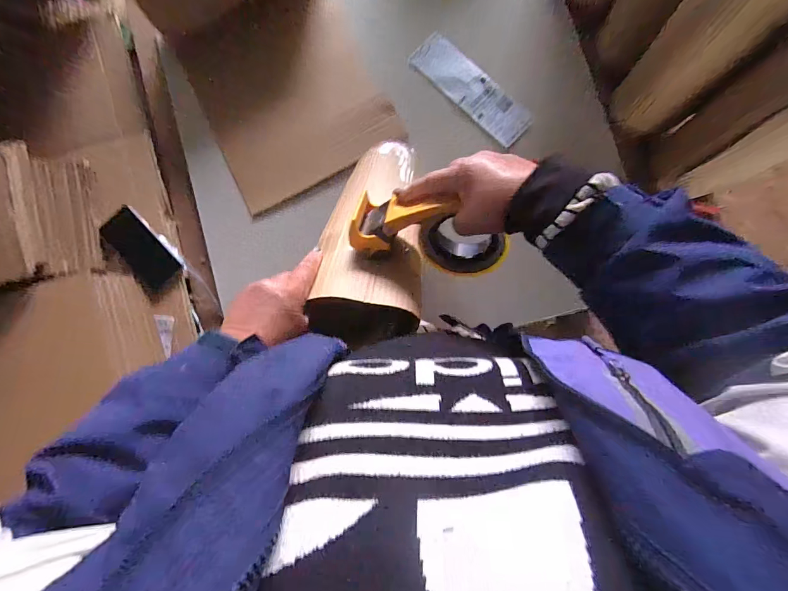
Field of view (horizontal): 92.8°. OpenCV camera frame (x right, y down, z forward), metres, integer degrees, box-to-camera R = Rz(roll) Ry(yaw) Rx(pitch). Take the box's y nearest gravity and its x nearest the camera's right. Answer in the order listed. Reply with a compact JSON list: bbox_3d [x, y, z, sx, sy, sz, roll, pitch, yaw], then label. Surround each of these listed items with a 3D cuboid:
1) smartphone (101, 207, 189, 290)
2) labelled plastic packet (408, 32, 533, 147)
[{"bbox_3d":[-0.482,-0.089,0.717,0.169,0.013,0.083,44,88,4],"label":"smartphone"},{"bbox_3d":[0.151,-0.402,0.727,0.257,0.012,0.083,42,90,4],"label":"labelled plastic packet"}]

